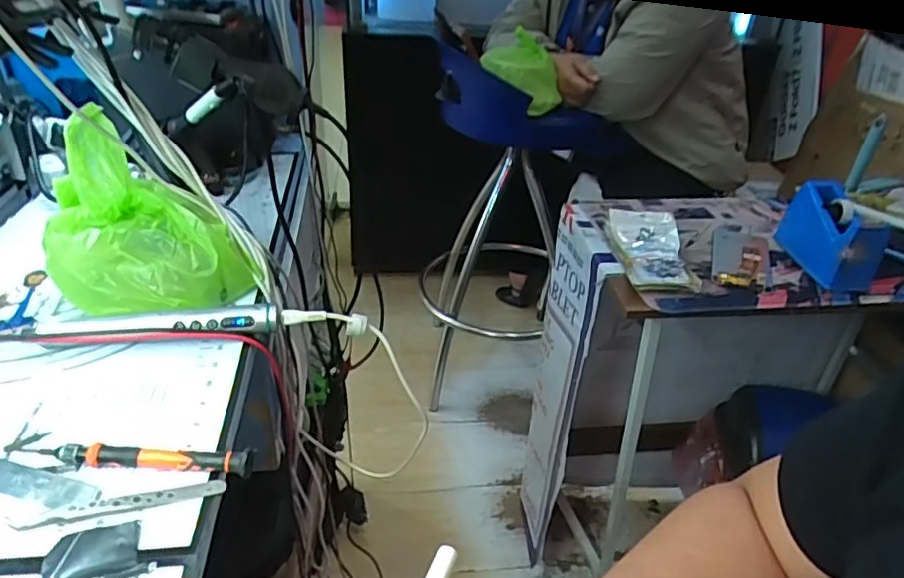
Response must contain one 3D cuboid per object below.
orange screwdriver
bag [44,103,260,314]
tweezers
[{"bbox_3d":[-0.194,0.101,0.374,0.145,0.017,0.012,6,33,-1],"label":"orange screwdriver"},{"bbox_3d":[-0.250,-0.055,0.501,0.145,0.132,0.113,-15,39,-30],"label":"bag"},{"bbox_3d":[-0.190,0.124,0.353,0.111,0.005,0.011,-6,34,-18],"label":"tweezers"}]

